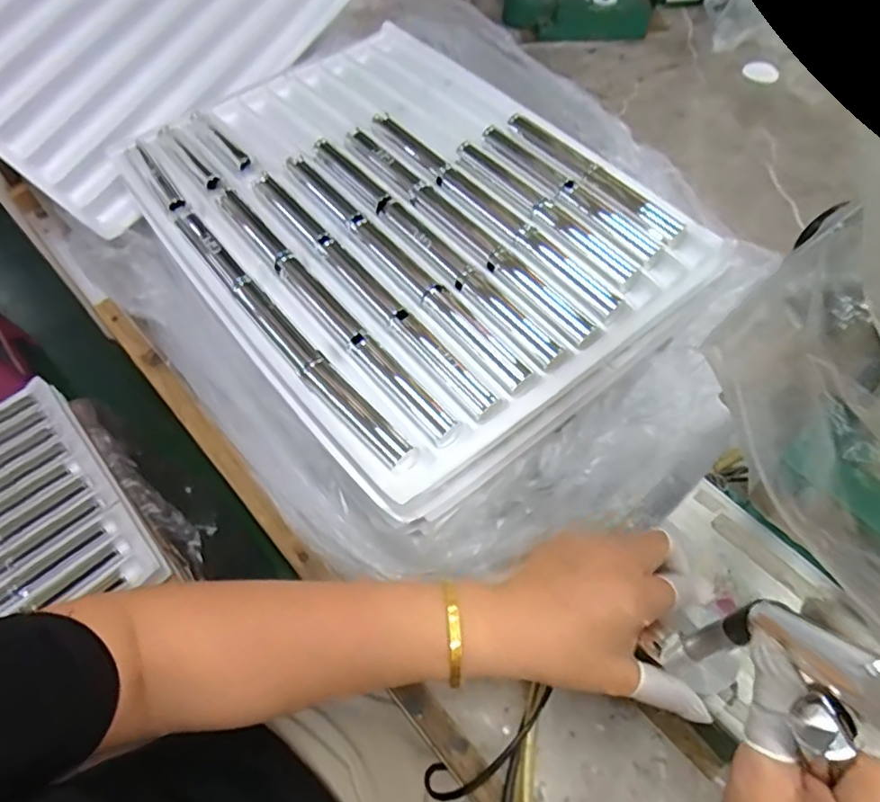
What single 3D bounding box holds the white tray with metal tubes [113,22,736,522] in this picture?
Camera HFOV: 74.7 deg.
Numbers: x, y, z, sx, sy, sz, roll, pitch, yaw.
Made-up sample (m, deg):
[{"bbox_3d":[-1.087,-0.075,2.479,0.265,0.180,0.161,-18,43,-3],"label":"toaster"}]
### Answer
[{"bbox_3d":[-0.035,-0.150,0.475,0.329,0.058,0.425,-34,64,-17],"label":"white tray with metal tubes"}]

